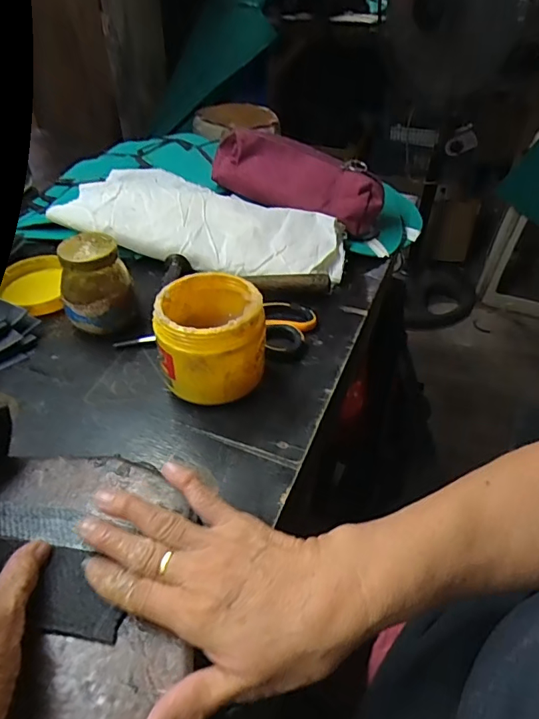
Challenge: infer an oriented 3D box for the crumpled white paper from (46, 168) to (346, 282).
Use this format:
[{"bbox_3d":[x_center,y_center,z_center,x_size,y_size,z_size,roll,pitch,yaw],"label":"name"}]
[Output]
[{"bbox_3d":[-0.083,-0.172,0.623,0.354,0.044,0.142,12,44,13],"label":"crumpled white paper"}]

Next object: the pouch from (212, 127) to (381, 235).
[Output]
[{"bbox_3d":[0.034,-0.237,0.655,0.227,0.085,0.062,18,45,19],"label":"pouch"}]

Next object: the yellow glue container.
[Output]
[{"bbox_3d":[-0.051,-0.022,0.441,0.087,0.074,0.092,-6,43,-7],"label":"yellow glue container"}]

